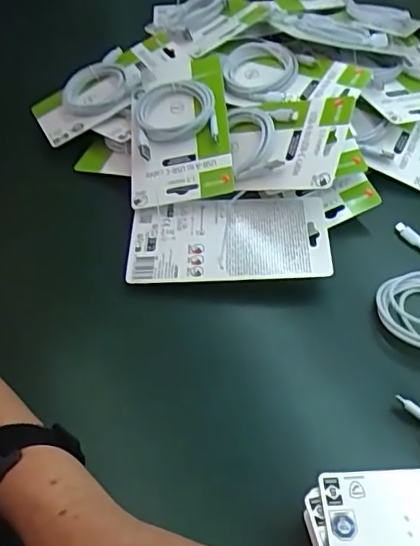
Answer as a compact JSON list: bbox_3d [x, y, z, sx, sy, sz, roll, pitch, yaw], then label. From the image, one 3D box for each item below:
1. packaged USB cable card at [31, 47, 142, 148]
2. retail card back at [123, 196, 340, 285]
[{"bbox_3d":[-0.137,-0.193,0.647,0.124,0.014,0.085,-34,61,5],"label":"packaged USB cable card"},{"bbox_3d":[0.017,-0.032,0.546,0.185,0.012,0.101,-3,55,3],"label":"retail card back"}]

